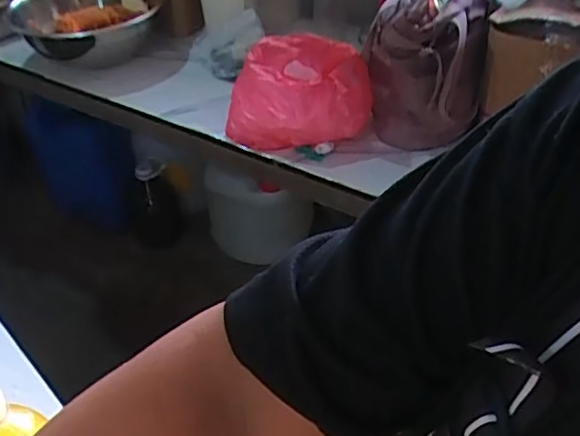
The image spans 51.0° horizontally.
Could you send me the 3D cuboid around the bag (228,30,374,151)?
[{"bbox_3d":[0.008,-0.223,1.074,0.249,0.137,0.170,-12,40,-11],"label":"bag"}]

